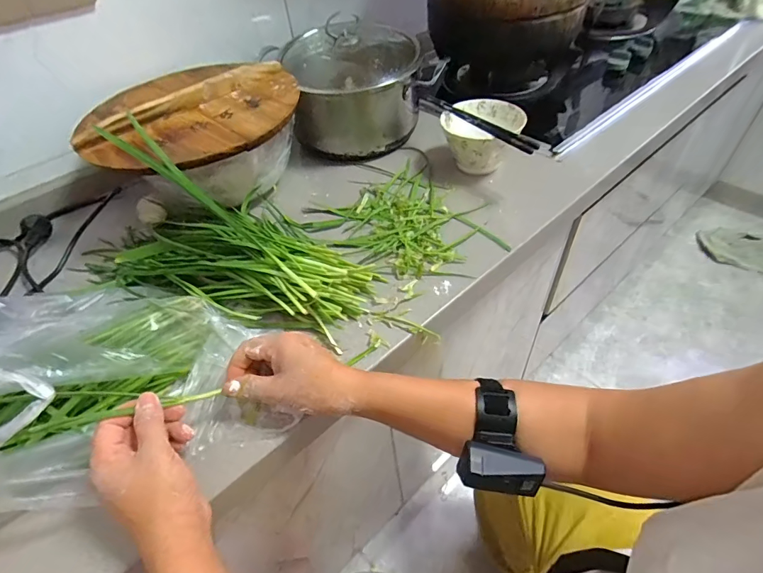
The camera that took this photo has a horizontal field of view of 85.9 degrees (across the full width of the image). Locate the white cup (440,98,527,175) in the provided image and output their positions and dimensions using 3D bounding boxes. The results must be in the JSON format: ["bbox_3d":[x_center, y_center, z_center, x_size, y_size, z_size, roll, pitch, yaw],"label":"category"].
[{"bbox_3d":[0.155,-0.230,0.647,0.118,0.081,0.116,-3,48,3],"label":"white cup"}]

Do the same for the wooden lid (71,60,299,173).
[{"bbox_3d":[-0.271,-0.253,0.566,0.288,0.035,0.281,-3,48,3],"label":"wooden lid"}]

